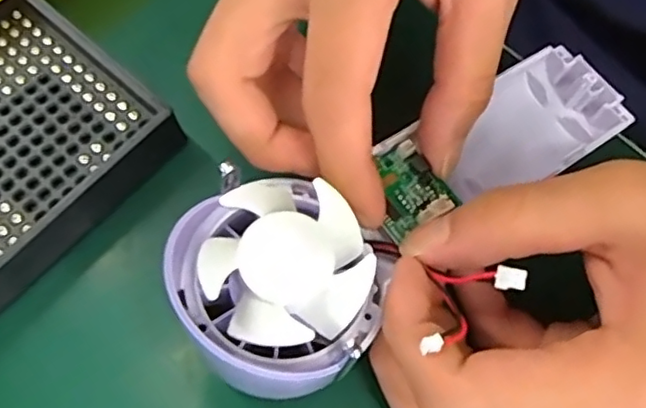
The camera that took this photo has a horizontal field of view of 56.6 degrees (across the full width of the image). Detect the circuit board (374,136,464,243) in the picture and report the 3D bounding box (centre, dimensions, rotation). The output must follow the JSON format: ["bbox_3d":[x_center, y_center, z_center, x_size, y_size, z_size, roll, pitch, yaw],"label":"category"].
[{"bbox_3d":[0.026,-0.005,0.197,0.027,0.006,0.027,-31,74,-13],"label":"circuit board"}]

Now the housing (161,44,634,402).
[{"bbox_3d":[0.032,-0.007,0.200,0.170,0.030,0.062,-31,73,-29],"label":"housing"}]

